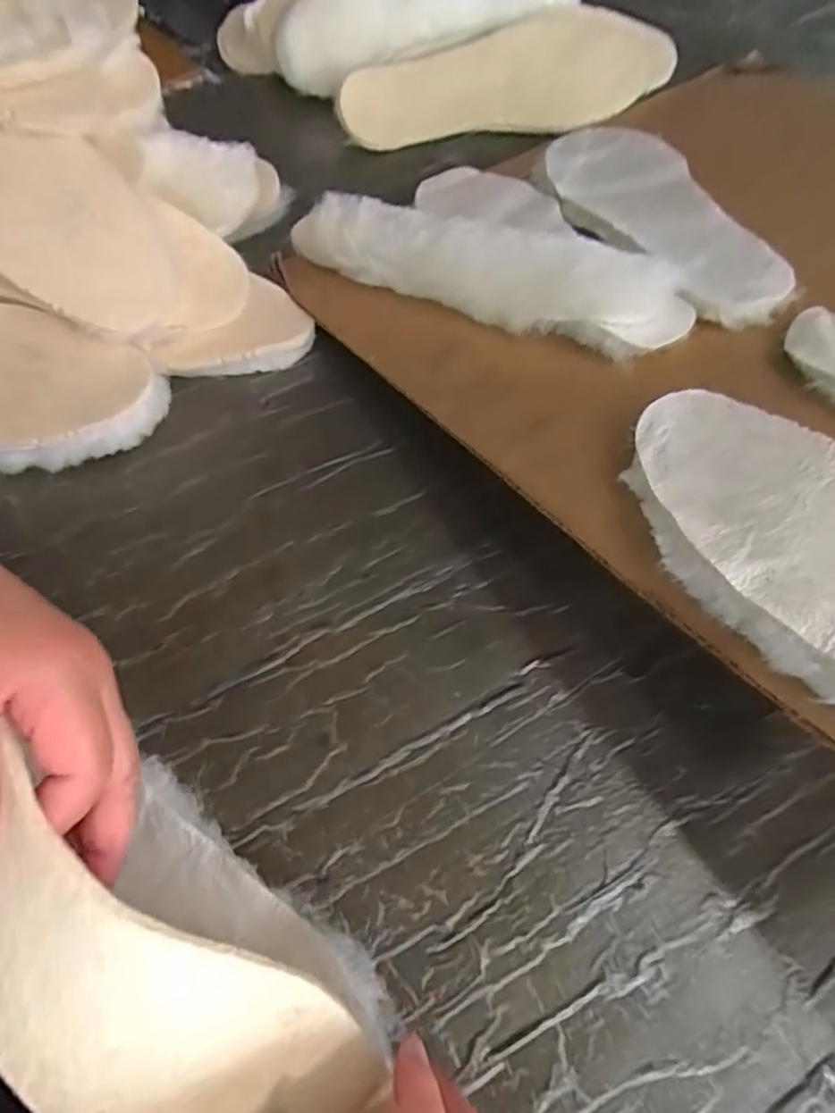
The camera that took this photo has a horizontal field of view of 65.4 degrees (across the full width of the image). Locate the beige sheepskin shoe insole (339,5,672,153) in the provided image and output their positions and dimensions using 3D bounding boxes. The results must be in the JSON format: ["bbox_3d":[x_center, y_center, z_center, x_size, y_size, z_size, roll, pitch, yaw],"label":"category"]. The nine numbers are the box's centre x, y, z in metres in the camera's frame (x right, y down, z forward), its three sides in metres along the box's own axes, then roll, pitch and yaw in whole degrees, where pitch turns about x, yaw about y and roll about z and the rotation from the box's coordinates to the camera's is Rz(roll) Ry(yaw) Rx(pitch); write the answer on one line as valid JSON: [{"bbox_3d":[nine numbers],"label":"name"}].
[{"bbox_3d":[0.088,-0.434,0.592,0.319,0.026,0.096,-17,99,-8],"label":"beige sheepskin shoe insole"}]

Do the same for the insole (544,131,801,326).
[{"bbox_3d":[0.162,-0.244,0.457,0.097,0.013,0.269,-10,52,0],"label":"insole"}]

